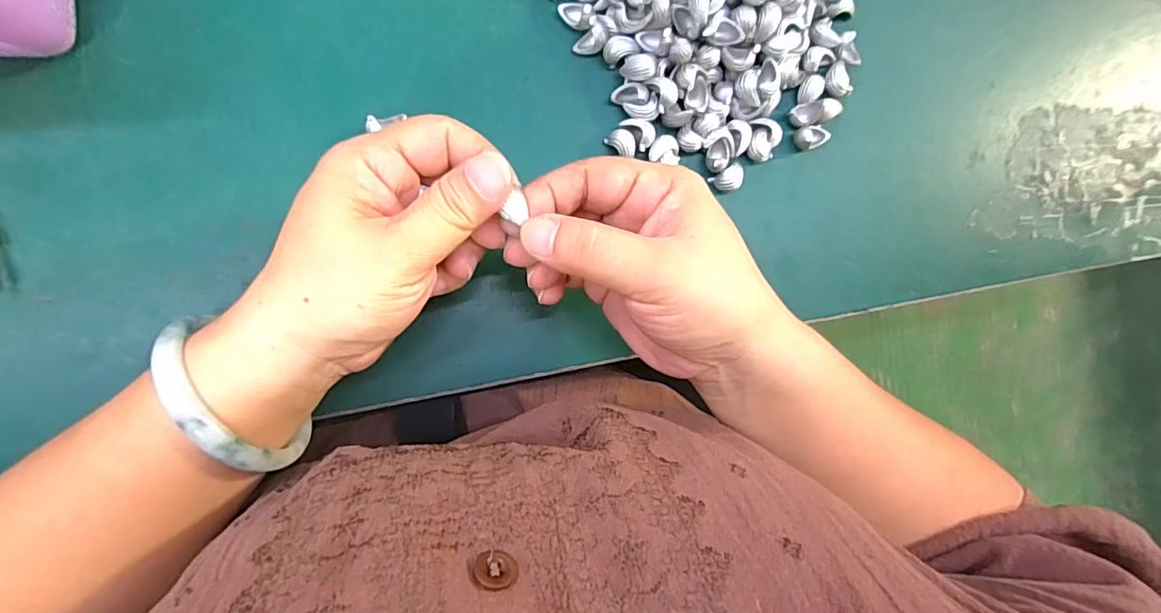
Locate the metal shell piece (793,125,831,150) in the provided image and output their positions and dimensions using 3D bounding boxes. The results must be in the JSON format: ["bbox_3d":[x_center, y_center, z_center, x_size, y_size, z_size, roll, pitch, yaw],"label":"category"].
[{"bbox_3d":[0.131,-0.096,0.299,0.021,0.010,0.011,-16,92,-9],"label":"metal shell piece"}]

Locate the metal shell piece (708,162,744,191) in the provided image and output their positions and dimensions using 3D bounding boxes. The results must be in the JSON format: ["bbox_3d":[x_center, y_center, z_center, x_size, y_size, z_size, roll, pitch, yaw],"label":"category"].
[{"bbox_3d":[0.082,-0.070,0.292,0.017,0.008,0.012,-31,94,-8],"label":"metal shell piece"}]

